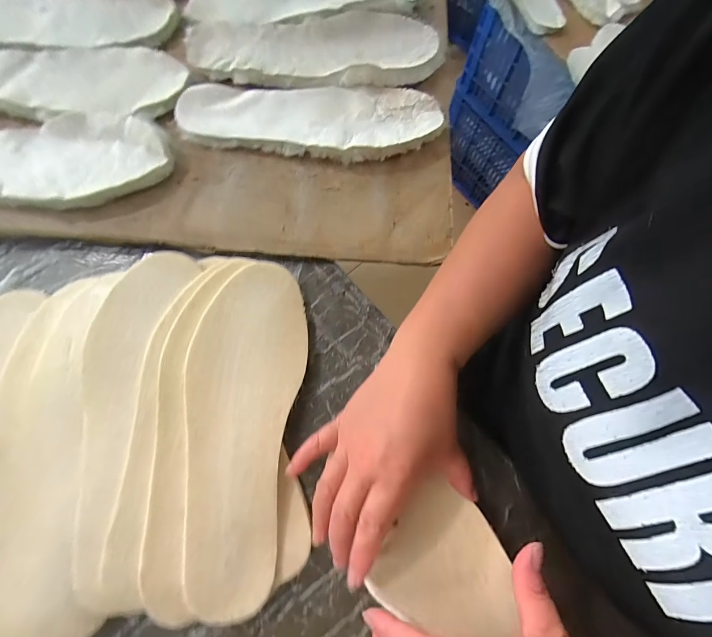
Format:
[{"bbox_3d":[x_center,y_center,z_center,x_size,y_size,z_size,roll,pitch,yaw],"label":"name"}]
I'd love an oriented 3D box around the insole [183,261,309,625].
[{"bbox_3d":[-0.094,0.081,0.301,0.089,0.009,0.265,11,74,-15],"label":"insole"}]

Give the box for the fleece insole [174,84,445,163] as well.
[{"bbox_3d":[-0.043,-0.203,0.391,0.264,0.027,0.089,-4,74,-5],"label":"fleece insole"}]

